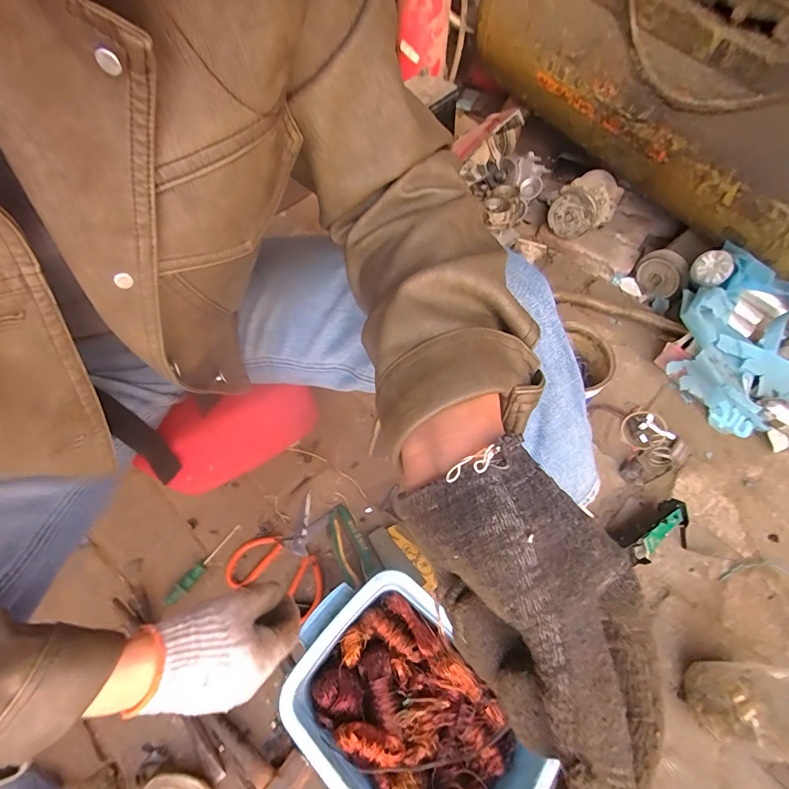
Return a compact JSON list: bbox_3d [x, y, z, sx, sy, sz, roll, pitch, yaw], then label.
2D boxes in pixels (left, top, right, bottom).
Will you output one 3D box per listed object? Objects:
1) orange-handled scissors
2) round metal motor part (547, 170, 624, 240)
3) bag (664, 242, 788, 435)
[{"bbox_3d":[-0.163,0.239,0.640,0.151,0.033,0.169,24,63,13],"label":"orange-handled scissors"},{"bbox_3d":[0.442,-0.439,0.956,0.135,0.100,0.147,0,61,0],"label":"round metal motor part"},{"bbox_3d":[0.696,-0.087,0.759,0.327,0.207,0.294,11,61,6],"label":"bag"}]

